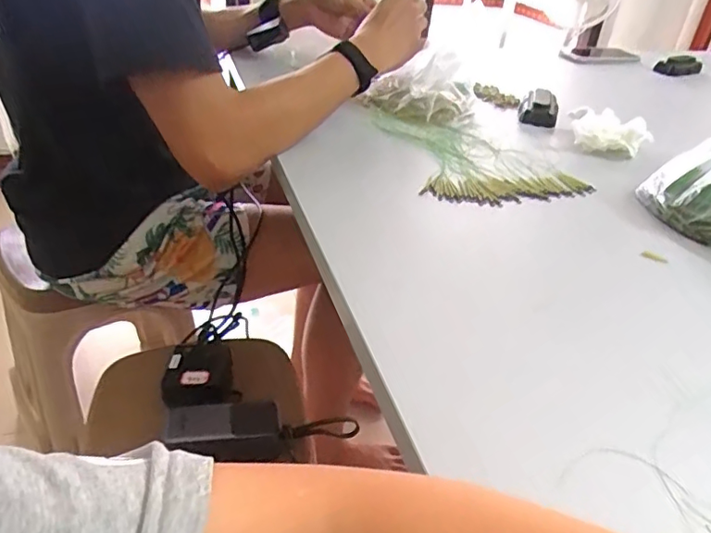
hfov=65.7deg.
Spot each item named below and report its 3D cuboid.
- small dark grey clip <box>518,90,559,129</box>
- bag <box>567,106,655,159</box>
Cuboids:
[{"bbox_3d":[0.268,-0.231,0.805,0.054,0.039,0.046,13,35,10],"label":"small dark grey clip"},{"bbox_3d":[0.333,-0.175,0.725,0.105,0.038,0.070,18,36,15],"label":"bag"}]

